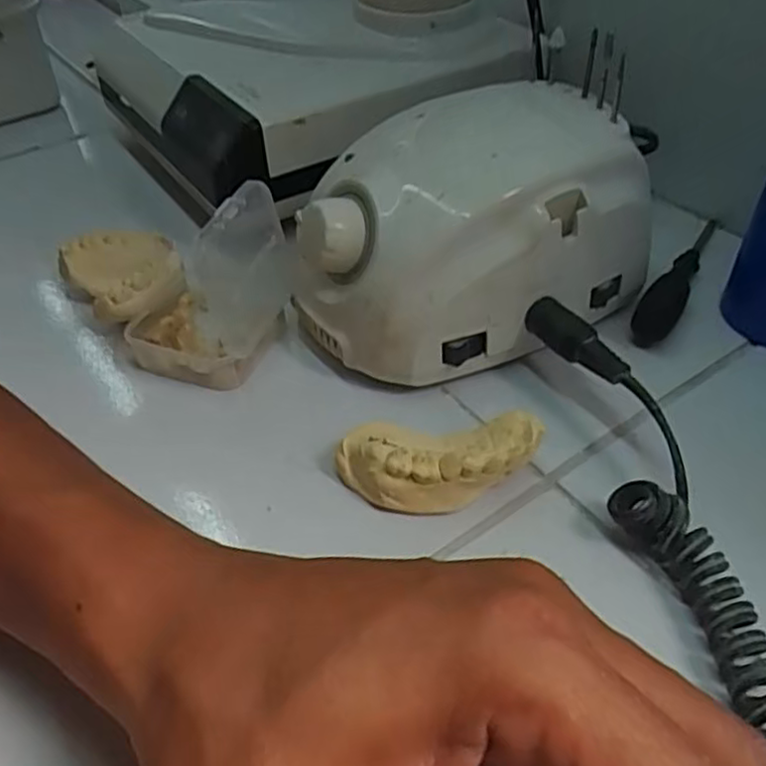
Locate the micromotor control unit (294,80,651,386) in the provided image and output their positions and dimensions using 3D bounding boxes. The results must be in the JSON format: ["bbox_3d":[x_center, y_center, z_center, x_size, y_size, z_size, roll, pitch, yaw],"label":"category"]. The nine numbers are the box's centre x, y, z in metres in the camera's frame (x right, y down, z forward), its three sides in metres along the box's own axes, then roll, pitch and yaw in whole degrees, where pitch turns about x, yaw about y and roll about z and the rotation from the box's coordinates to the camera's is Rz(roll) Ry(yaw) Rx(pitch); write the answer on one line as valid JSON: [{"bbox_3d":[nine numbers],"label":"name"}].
[{"bbox_3d":[0.032,-0.062,0.297,0.138,0.083,0.093,-24,48,-20],"label":"micromotor control unit"}]

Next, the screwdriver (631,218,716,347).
[{"bbox_3d":[0.143,-0.052,0.329,0.016,0.011,0.111,24,50,26],"label":"screwdriver"}]

